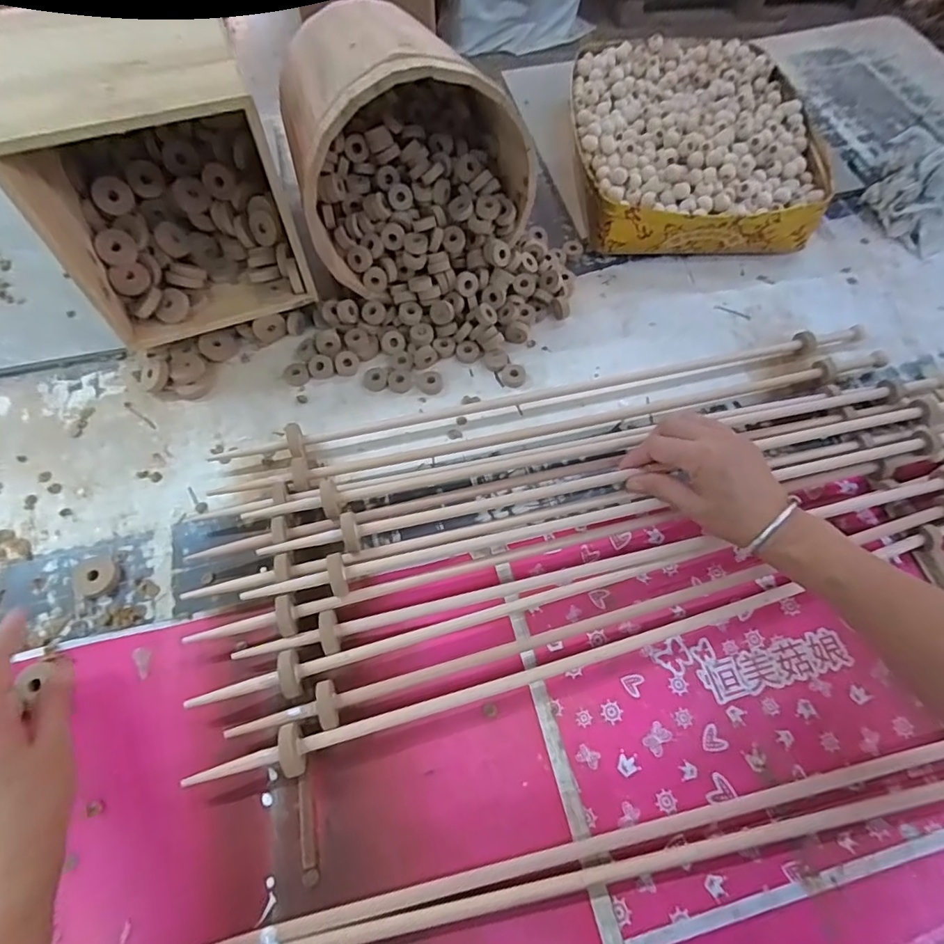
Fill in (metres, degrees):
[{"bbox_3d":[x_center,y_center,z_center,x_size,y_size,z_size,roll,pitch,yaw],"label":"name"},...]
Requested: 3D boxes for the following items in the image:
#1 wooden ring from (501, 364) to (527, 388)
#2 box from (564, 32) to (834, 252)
[{"bbox_3d":[0.046,-0.105,0.563,0.027,0.007,0.027,0,63,-1],"label":"wooden ring"},{"bbox_3d":[0.280,-0.433,0.673,0.292,0.064,0.359,3,63,1],"label":"box"}]

